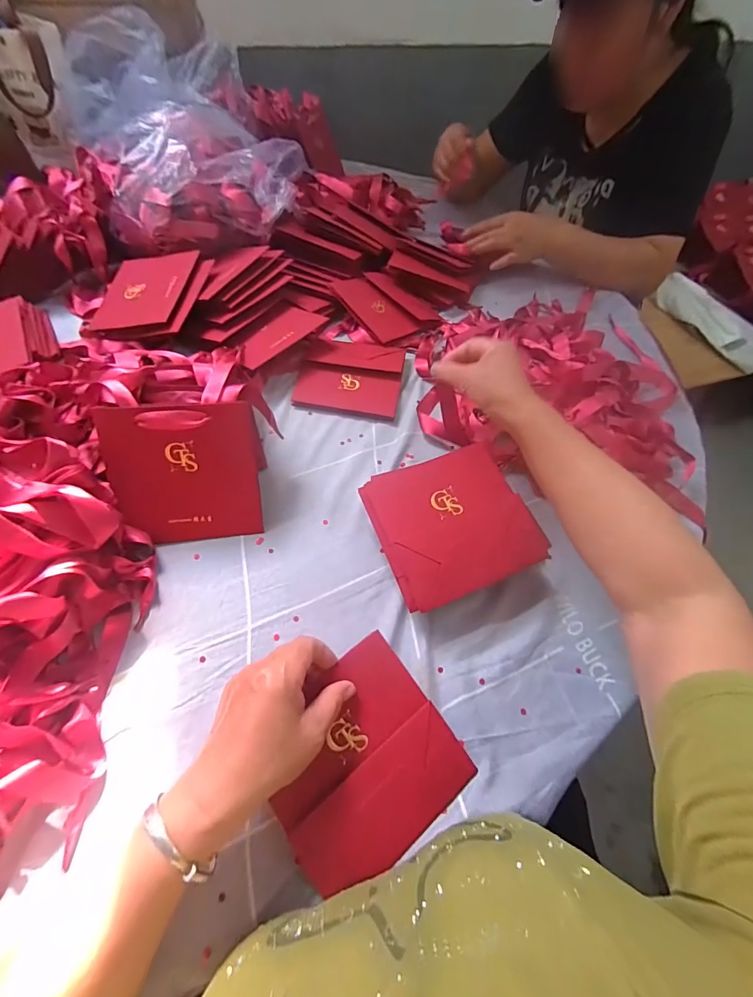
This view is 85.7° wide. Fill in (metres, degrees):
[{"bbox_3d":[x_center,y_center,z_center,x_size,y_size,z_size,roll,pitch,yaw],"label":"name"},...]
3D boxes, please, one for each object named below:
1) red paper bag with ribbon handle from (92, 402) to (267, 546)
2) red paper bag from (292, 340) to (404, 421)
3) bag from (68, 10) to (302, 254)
[{"bbox_3d":[-0.189,-0.023,0.401,0.136,0.135,0.012,-3,21,-8],"label":"red paper bag with ribbon handle"},{"bbox_3d":[-0.035,-0.170,0.561,0.138,0.015,0.129,9,57,2],"label":"red paper bag"},{"bbox_3d":[-0.352,-0.650,0.710,0.328,0.155,0.580,-23,61,-18],"label":"bag"}]

